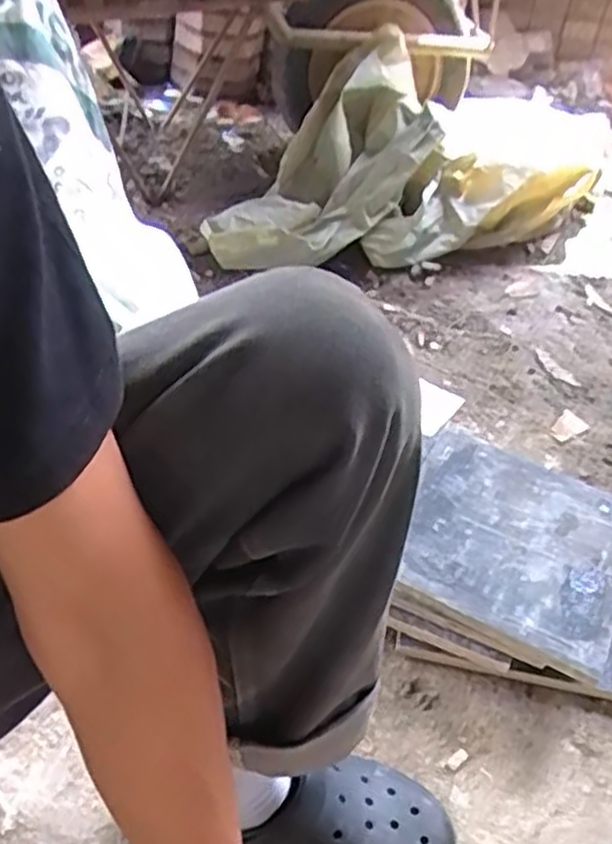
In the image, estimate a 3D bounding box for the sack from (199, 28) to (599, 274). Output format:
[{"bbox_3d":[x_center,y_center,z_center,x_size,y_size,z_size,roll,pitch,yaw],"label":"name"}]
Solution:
[{"bbox_3d":[0.157,-0.480,1.378,0.675,0.288,0.317,-5,48,-10],"label":"sack"}]

